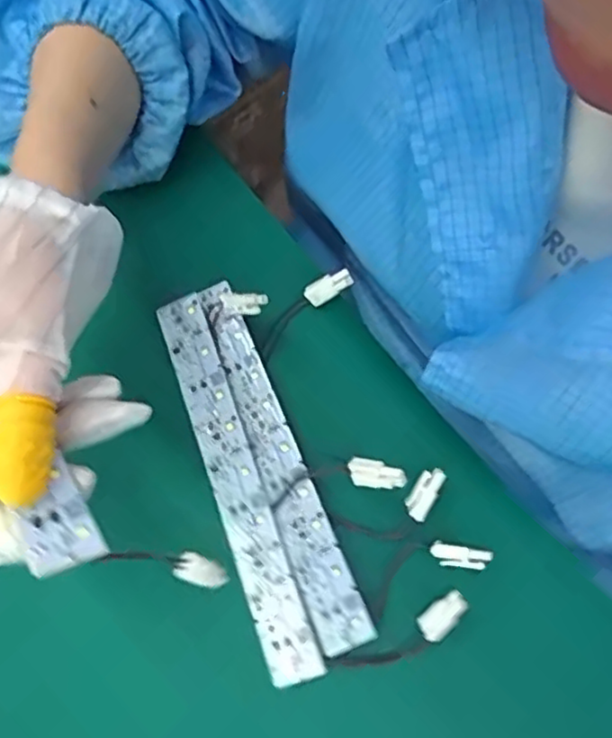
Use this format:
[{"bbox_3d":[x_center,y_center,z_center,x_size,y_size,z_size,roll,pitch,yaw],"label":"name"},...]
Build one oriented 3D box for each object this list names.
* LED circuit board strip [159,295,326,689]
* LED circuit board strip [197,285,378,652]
[{"bbox_3d":[-0.035,0.053,0.329,0.024,0.009,0.190,-19,73,-6],"label":"LED circuit board strip"},{"bbox_3d":[-0.016,0.042,0.337,0.024,0.005,0.191,-23,73,-2],"label":"LED circuit board strip"}]

